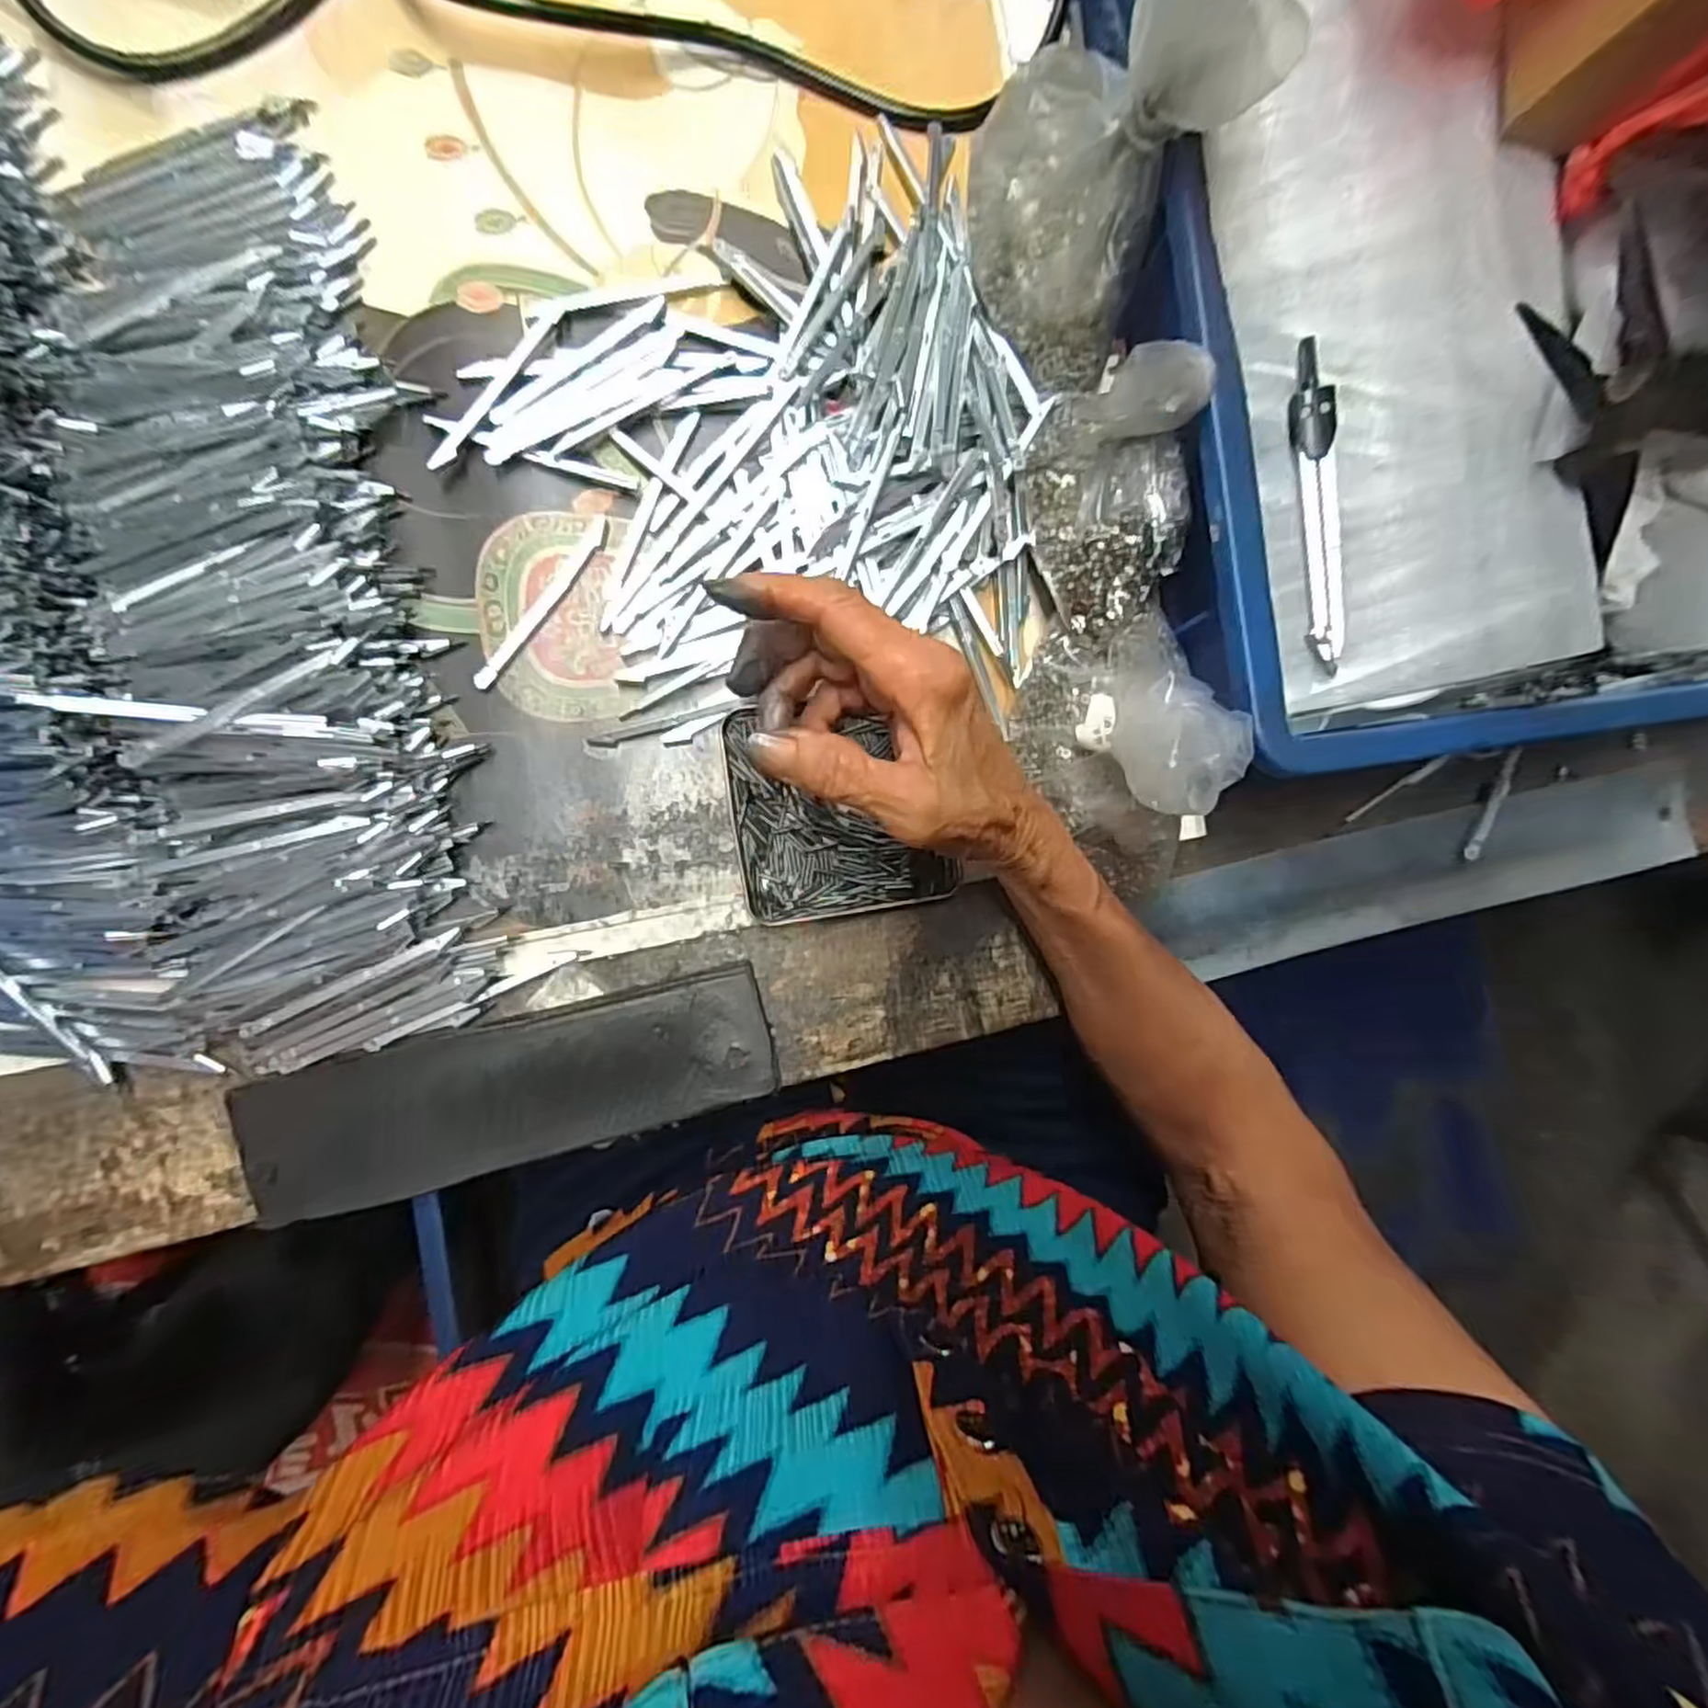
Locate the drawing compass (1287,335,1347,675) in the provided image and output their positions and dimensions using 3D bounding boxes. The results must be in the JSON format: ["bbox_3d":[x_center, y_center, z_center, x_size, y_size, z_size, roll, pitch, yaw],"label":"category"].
[{"bbox_3d":[0.171,-0.127,0.268,0.013,0.004,0.115,-5,96,24],"label":"drawing compass"}]

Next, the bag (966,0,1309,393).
[{"bbox_3d":[0.083,-0.257,0.268,0.101,0.109,0.056,41,86,-4],"label":"bag"}]

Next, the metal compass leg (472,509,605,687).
[{"bbox_3d":[-0.135,-0.109,0.315,0.007,0.004,0.091,35,86,-5],"label":"metal compass leg"}]

